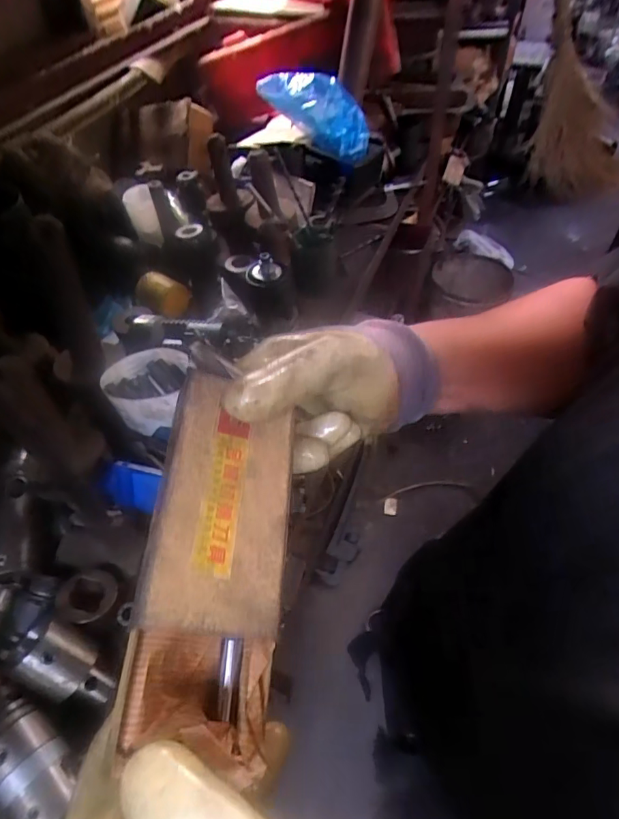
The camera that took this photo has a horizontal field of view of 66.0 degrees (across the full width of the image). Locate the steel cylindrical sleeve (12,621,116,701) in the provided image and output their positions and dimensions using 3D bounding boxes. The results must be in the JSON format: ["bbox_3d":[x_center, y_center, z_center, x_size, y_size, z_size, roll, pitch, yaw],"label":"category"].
[{"bbox_3d":[-0.248,0.263,0.486,0.047,0.105,0.060,-18,37,26],"label":"steel cylindrical sleeve"}]

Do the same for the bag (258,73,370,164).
[{"bbox_3d":[0.017,-0.596,0.960,0.243,0.128,0.131,24,50,-21],"label":"bag"}]

